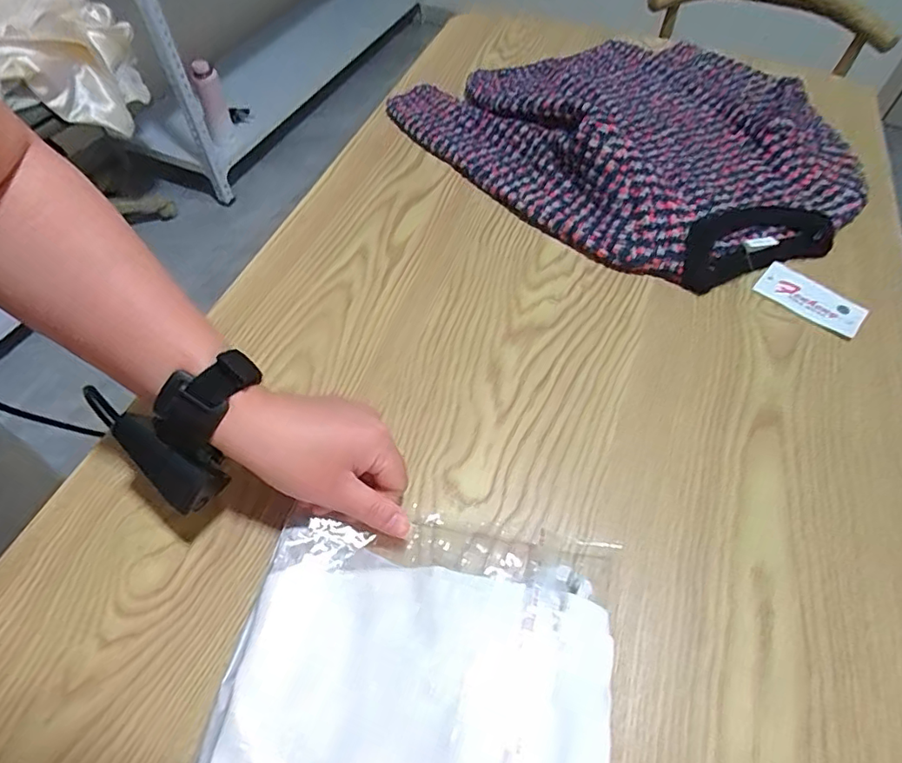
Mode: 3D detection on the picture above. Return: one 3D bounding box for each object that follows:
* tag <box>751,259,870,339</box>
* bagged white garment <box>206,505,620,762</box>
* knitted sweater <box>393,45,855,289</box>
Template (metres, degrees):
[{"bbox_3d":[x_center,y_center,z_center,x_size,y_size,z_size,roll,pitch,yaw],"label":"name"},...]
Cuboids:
[{"bbox_3d":[0.329,-0.076,0.490,0.090,0.007,0.052,37,64,21],"label":"tag"},{"bbox_3d":[-0.024,0.206,0.261,0.196,0.032,0.293,9,54,4],"label":"bagged white garment"},{"bbox_3d":[0.222,-0.302,0.611,0.425,0.061,0.462,-38,63,-25],"label":"knitted sweater"}]

